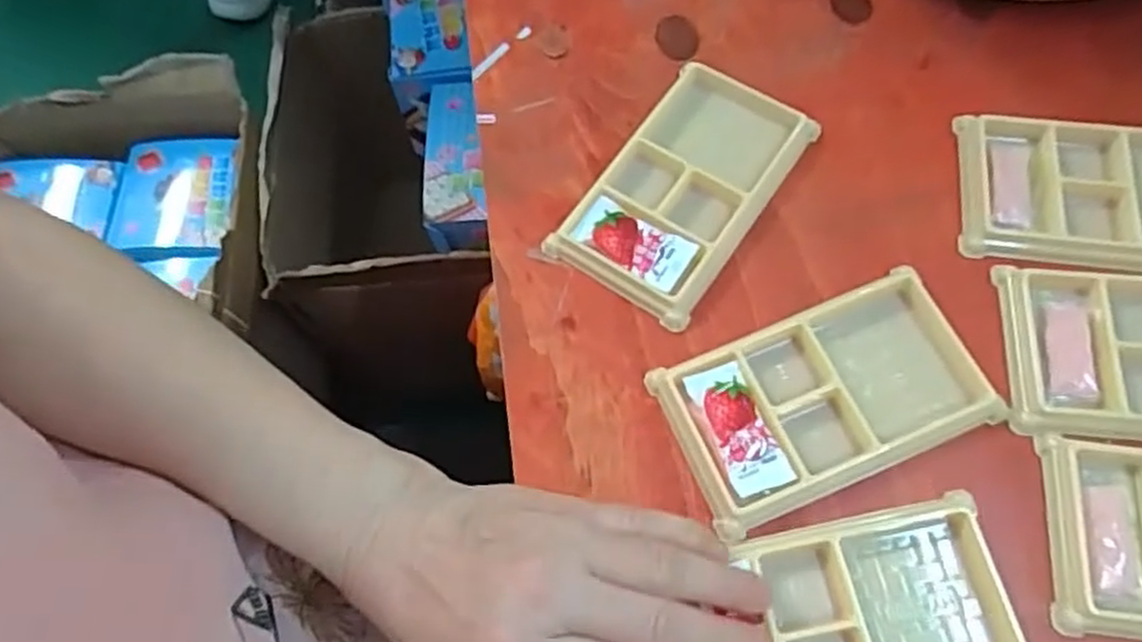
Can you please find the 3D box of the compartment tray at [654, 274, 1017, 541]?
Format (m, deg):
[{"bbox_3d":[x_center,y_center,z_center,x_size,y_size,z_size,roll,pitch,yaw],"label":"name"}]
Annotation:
[{"bbox_3d":[0.113,0.032,0.342,0.135,0.012,0.076,-22,68,-6],"label":"compartment tray"}]

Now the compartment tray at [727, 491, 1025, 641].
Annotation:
[{"bbox_3d":[0.109,0.122,0.306,0.135,0.015,0.080,-12,67,-2],"label":"compartment tray"}]

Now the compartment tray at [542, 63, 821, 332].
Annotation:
[{"bbox_3d":[0.057,-0.068,0.387,0.076,0.012,0.133,32,72,15],"label":"compartment tray"}]

